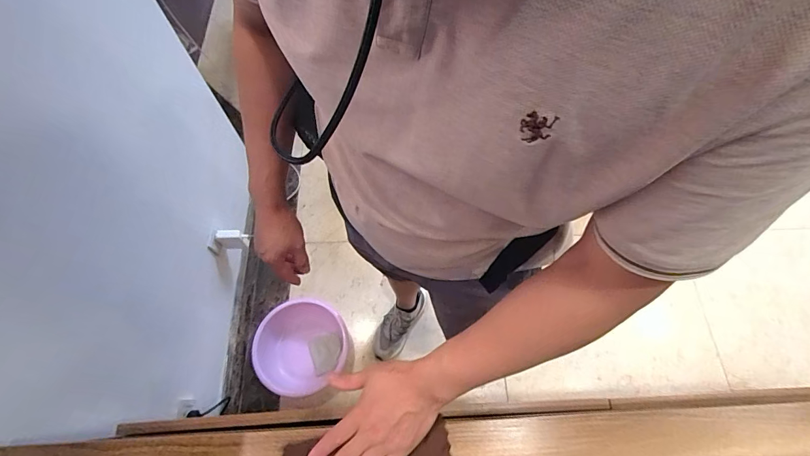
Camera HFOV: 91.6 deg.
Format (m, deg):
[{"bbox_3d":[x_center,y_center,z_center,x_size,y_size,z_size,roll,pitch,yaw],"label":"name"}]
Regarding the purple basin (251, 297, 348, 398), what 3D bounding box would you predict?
[{"bbox_3d":[-0.349,0.391,1.320,0.294,0.117,0.292,0,66,0],"label":"purple basin"}]

